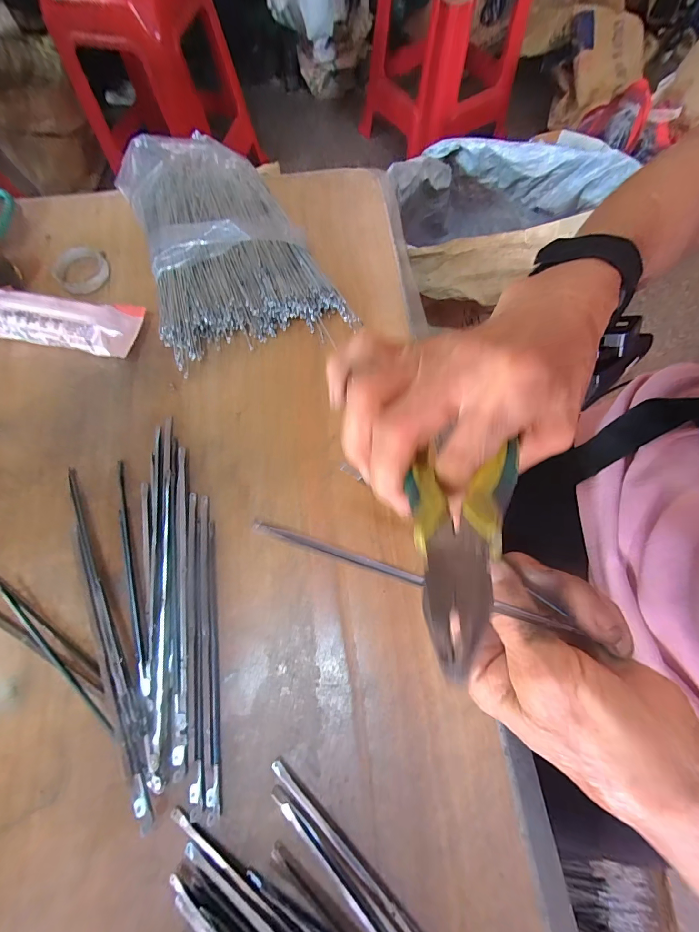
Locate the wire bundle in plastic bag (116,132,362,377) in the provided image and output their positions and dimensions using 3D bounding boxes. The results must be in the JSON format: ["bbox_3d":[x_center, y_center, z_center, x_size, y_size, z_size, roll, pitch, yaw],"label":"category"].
[{"bbox_3d":[-0.110,-0.210,0.315,0.154,0.045,0.237,-21,72,-5],"label":"wire bundle in plastic bag"}]

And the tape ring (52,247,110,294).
[{"bbox_3d":[-0.250,-0.182,0.325,0.046,0.010,0.052,-38,74,-10],"label":"tape ring"}]

